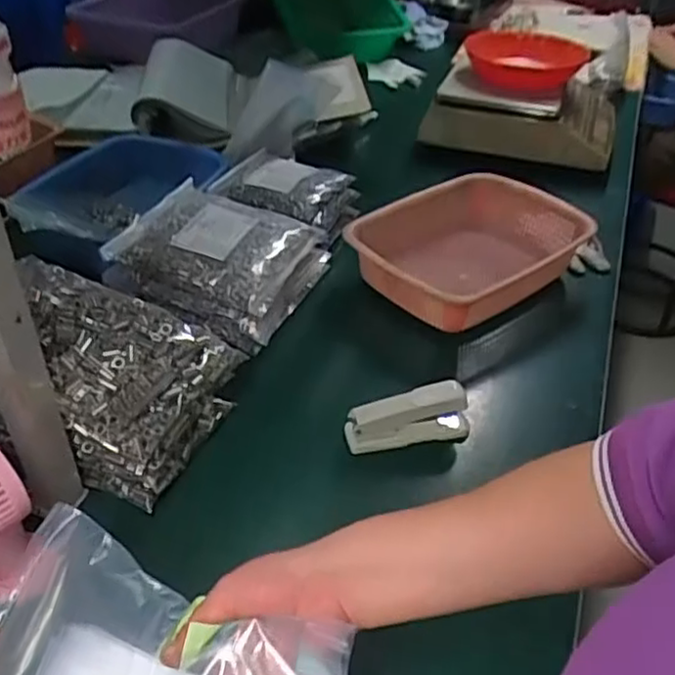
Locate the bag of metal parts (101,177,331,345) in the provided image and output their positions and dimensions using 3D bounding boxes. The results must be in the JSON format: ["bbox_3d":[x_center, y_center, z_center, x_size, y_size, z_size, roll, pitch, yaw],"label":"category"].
[{"bbox_3d":[-0.149,-0.105,0.864,0.226,0.074,0.200,18,42,16],"label":"bag of metal parts"}]

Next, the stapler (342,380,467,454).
[{"bbox_3d":[0.072,0.078,0.678,0.121,0.052,0.035,-8,42,-14],"label":"stapler"}]

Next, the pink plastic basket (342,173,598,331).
[{"bbox_3d":[0.184,-0.112,0.918,0.306,0.098,0.230,-23,48,-28],"label":"pink plastic basket"}]

